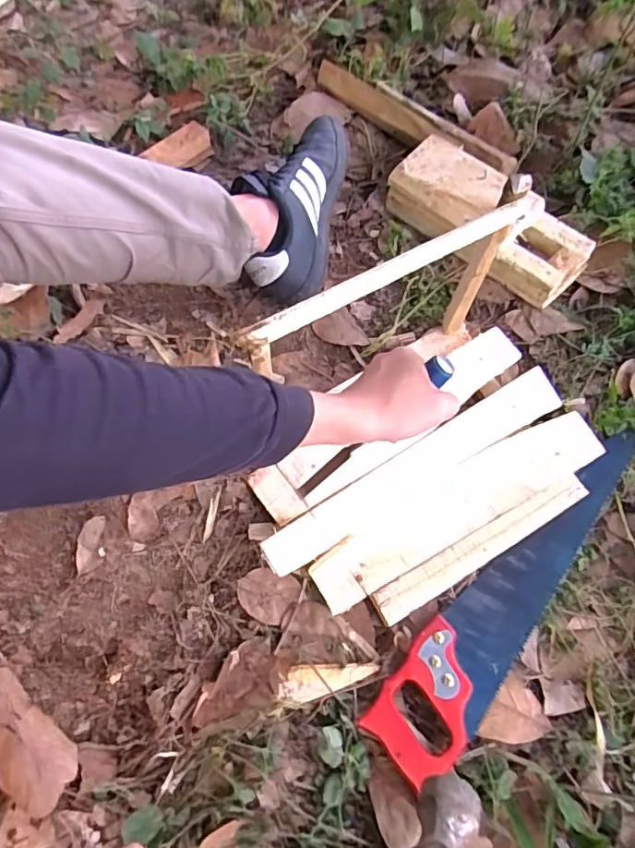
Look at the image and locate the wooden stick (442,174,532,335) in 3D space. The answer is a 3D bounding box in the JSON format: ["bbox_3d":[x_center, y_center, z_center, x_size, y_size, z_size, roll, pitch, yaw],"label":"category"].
[{"bbox_3d":[0.158,-0.147,0.543,0.022,0.271,0.020,27,68,6],"label":"wooden stick"}]

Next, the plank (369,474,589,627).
[{"bbox_3d":[0.176,0.130,0.573,0.258,0.008,0.034,-27,73,-15],"label":"plank"}]

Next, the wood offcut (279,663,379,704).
[{"bbox_3d":[0.011,0.260,0.544,0.097,0.008,0.031,-1,68,-6],"label":"wood offcut"}]

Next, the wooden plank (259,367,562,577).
[{"bbox_3d":[0.113,0.047,0.596,0.377,0.007,0.049,-29,73,-15],"label":"wooden plank"}]

